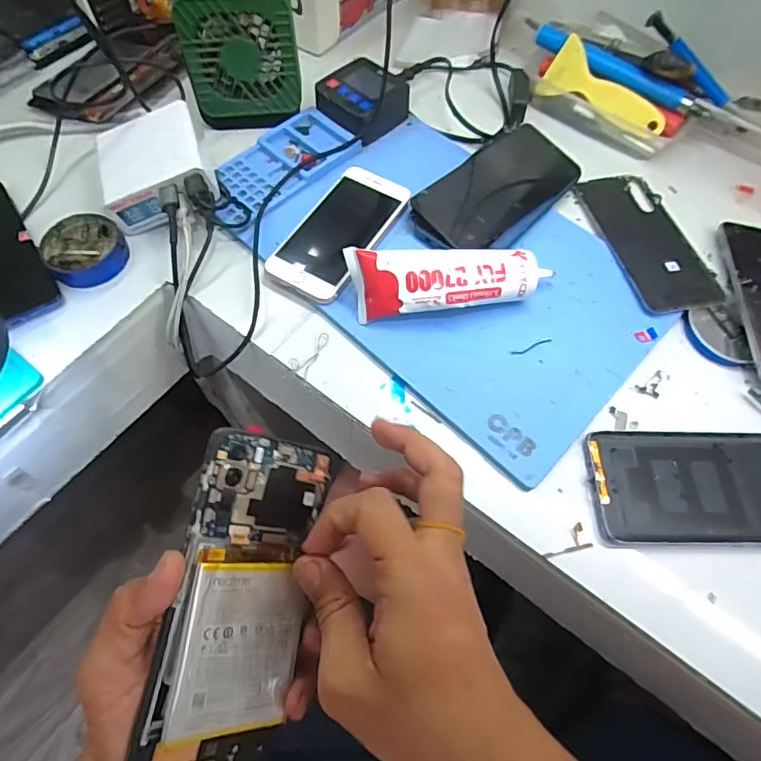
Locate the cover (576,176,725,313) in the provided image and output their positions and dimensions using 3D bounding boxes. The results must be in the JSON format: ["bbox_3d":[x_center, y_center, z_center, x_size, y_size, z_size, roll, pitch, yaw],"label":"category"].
[{"bbox_3d":[0.232,-0.125,0.438,0.076,0.006,0.152,-9,61,-12],"label":"cover"}]

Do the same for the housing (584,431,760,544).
[{"bbox_3d":[0.231,0.070,0.342,0.172,0.011,0.076,-1,63,-1],"label":"housing"}]

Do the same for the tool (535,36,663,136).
[{"bbox_3d":[0.213,-0.270,0.486,0.123,0.051,0.008,44,27,8],"label":"tool"}]

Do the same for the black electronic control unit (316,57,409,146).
[{"bbox_3d":[-0.017,-0.270,0.478,0.067,0.028,0.075,39,69,17],"label":"black electronic control unit"}]

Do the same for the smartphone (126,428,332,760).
[{"bbox_3d":[-0.068,0.105,0.250,0.068,0.010,0.153,18,73,-36],"label":"smartphone"}]

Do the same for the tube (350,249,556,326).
[{"bbox_3d":[0.055,-0.072,0.384,0.156,0.045,0.043,-4,64,-3],"label":"tube"}]

